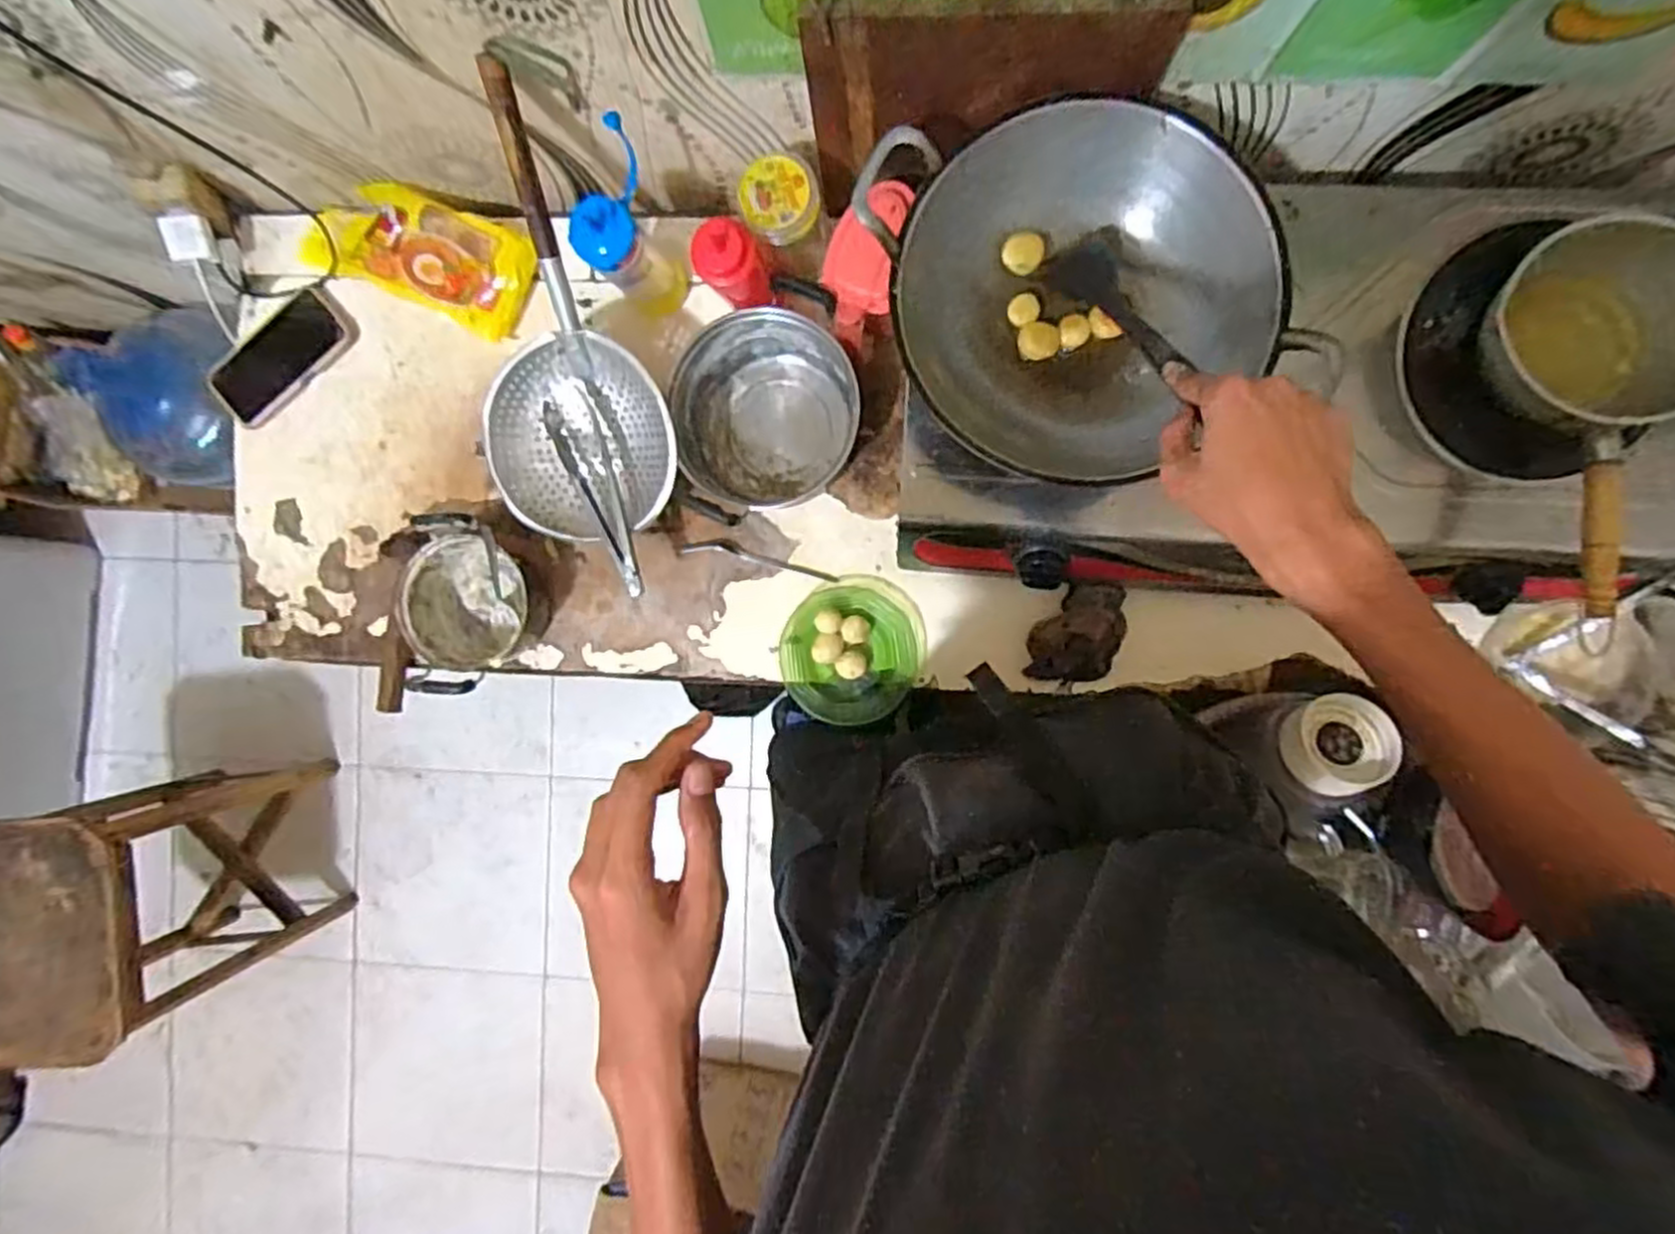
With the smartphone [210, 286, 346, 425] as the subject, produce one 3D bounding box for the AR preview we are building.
[{"bbox_3d":[-0.651,-0.301,0.897,0.171,0.015,0.080,-40,95,-1],"label":"smartphone"}]

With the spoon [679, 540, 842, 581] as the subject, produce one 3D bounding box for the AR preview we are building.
[{"bbox_3d":[-0.088,-0.068,0.880,0.181,0.014,0.022,12,93,4],"label":"spoon"}]

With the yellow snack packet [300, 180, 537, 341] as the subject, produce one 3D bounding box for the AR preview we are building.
[{"bbox_3d":[-0.471,-0.407,0.862,0.257,0.055,0.116,21,93,4],"label":"yellow snack packet"}]

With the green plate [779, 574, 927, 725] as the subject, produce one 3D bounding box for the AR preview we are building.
[{"bbox_3d":[0.016,0.035,0.842,0.154,0.020,0.159,0,92,5],"label":"green plate"}]

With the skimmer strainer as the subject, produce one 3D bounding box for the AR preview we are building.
[{"bbox_3d":[-0.275,-0.252,0.740,0.203,0.091,0.451,-3,116,5],"label":"skimmer strainer"}]

